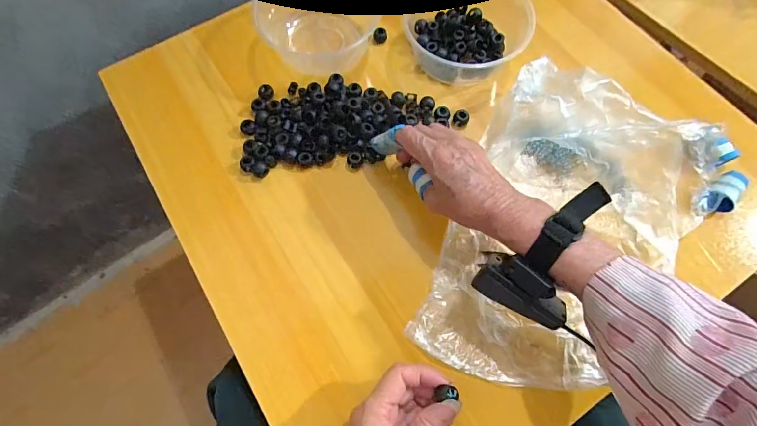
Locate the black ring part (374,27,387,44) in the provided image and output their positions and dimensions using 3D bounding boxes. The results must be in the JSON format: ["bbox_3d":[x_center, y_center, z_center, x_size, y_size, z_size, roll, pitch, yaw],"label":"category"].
[{"bbox_3d":[0.002,-0.221,0.477,0.017,0.015,0.015,0,69,1],"label":"black ring part"}]

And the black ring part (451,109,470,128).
[{"bbox_3d":[0.093,-0.106,0.431,0.017,0.015,0.017,0,69,1],"label":"black ring part"}]

